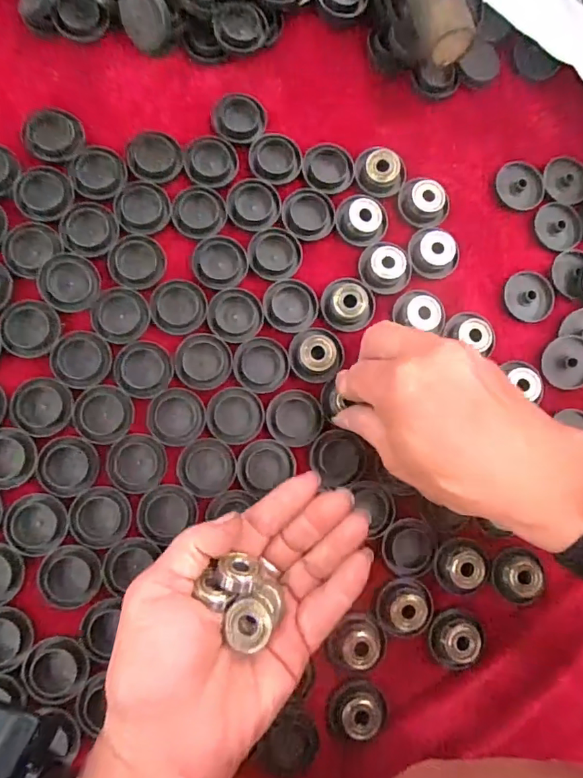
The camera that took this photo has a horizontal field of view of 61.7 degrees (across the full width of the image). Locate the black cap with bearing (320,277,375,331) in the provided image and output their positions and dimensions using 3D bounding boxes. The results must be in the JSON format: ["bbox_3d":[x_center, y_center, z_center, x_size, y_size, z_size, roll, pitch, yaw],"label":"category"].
[{"bbox_3d":[0.036,-0.053,0.296,0.032,0.009,0.033,1,83,-6],"label":"black cap with bearing"}]

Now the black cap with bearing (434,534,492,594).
[{"bbox_3d":[0.099,0.103,0.285,0.030,0.009,0.030,1,83,-6],"label":"black cap with bearing"}]

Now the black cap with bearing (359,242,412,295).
[{"bbox_3d":[0.059,-0.076,0.302,0.033,0.010,0.031,1,83,-6],"label":"black cap with bearing"}]

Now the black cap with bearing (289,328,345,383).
[{"bbox_3d":[0.015,-0.020,0.291,0.032,0.008,0.031,1,83,-6],"label":"black cap with bearing"}]

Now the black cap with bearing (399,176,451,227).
[{"bbox_3d":[0.086,-0.120,0.311,0.033,0.012,0.030,1,83,-6],"label":"black cap with bearing"}]

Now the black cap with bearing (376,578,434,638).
[{"bbox_3d":[0.066,0.125,0.281,0.032,0.012,0.028,-1,83,-7],"label":"black cap with bearing"}]

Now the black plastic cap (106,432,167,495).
[{"bbox_3d":[-0.087,0.042,0.276,0.031,0.004,0.032,7,82,-6],"label":"black plastic cap"}]

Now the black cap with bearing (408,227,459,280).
[{"bbox_3d":[0.090,-0.086,0.308,0.031,0.010,0.032,1,83,-6],"label":"black cap with bearing"}]

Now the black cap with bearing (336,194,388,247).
[{"bbox_3d":[0.045,-0.106,0.305,0.032,0.008,0.030,1,83,-6],"label":"black cap with bearing"}]

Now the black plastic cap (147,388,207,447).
[{"bbox_3d":[-0.066,0.016,0.280,0.032,0.004,0.032,1,83,-6],"label":"black plastic cap"}]

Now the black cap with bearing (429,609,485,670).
[{"bbox_3d":[0.095,0.144,0.278,0.026,0.010,0.031,30,81,-2],"label":"black cap with bearing"}]

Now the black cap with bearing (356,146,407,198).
[{"bbox_3d":[0.057,-0.138,0.311,0.032,0.012,0.028,28,81,-2],"label":"black cap with bearing"}]

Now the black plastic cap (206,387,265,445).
[{"bbox_3d":[-0.032,0.015,0.284,0.032,0.004,0.032,1,83,-6],"label":"black plastic cap"}]

